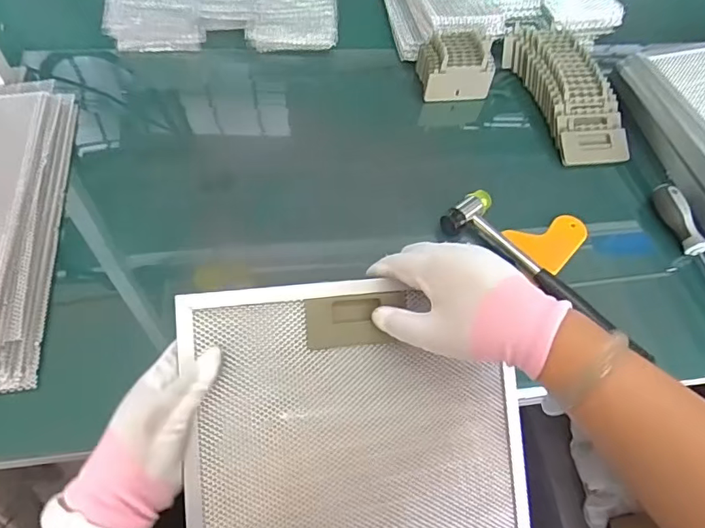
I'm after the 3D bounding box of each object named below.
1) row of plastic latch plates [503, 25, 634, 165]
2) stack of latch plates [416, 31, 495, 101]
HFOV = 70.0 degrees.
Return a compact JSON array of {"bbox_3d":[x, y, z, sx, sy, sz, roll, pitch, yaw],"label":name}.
[{"bbox_3d":[0.280,-0.223,0.651,0.096,0.041,0.218,-11,60,-11],"label":"row of plastic latch plates"},{"bbox_3d":[0.136,-0.260,0.656,0.095,0.053,0.076,-3,59,-7],"label":"stack of latch plates"}]

